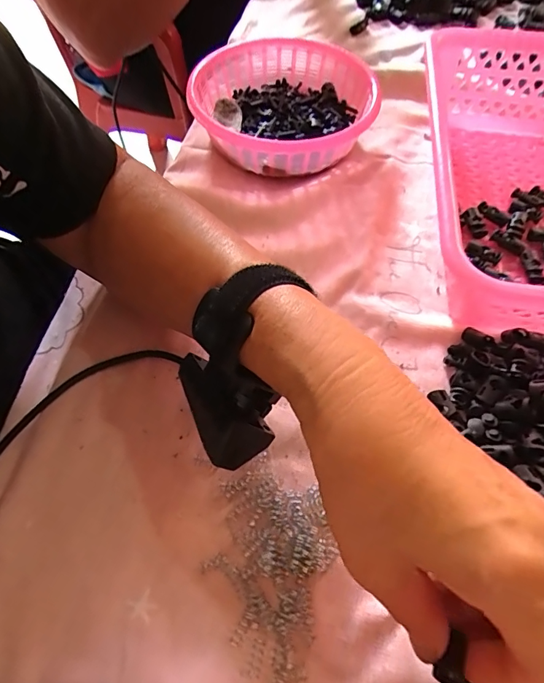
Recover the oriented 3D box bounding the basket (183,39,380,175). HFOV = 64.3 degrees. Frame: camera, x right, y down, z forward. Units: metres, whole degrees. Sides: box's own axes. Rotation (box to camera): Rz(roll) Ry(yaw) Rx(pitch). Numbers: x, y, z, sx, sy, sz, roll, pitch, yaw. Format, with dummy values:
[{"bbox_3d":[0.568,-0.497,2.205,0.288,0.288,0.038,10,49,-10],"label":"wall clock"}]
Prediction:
[{"bbox_3d":[0.013,-0.219,0.409,0.161,0.050,0.171,0,60,0],"label":"basket"}]

